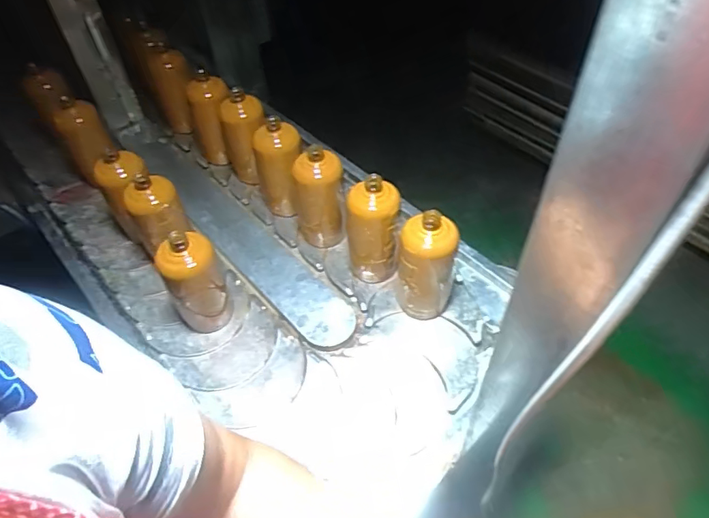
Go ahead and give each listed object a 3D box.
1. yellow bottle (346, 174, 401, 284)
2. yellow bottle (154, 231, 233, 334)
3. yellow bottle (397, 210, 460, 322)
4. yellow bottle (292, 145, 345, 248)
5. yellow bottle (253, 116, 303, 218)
[{"bbox_3d":[0.030,-0.042,0.817,0.085,0.174,0.065,-5,53,1],"label":"yellow bottle"},{"bbox_3d":[-0.237,0.037,0.781,0.088,0.187,0.067,-29,56,-17],"label":"yellow bottle"},{"bbox_3d":[0.108,0.008,0.772,0.073,0.182,0.079,-2,53,3],"label":"yellow bottle"},{"bbox_3d":[-0.060,-0.106,0.877,0.083,0.173,0.095,-14,53,-6],"label":"yellow bottle"},{"bbox_3d":[-0.127,-0.151,0.935,0.079,0.196,0.079,-23,55,-13],"label":"yellow bottle"}]

